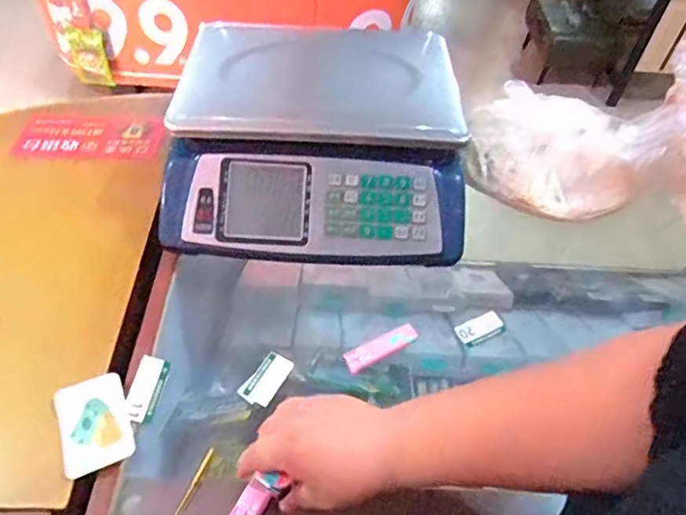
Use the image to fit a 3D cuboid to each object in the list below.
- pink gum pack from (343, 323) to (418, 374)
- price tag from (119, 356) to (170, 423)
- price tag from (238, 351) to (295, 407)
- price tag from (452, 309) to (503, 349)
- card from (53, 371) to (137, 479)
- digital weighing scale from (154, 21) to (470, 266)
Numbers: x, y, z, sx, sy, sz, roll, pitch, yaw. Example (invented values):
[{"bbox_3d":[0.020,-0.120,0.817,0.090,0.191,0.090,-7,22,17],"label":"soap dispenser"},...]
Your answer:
[{"bbox_3d":[0.040,0.094,0.577,0.080,0.014,0.023,-20,55,-19],"label":"pink gum pack"},{"bbox_3d":[-0.193,0.128,0.536,0.030,0.009,0.067,7,51,1],"label":"price tag"},{"bbox_3d":[-0.078,0.124,0.558,0.033,0.007,0.057,24,51,15],"label":"price tag"},{"bbox_3d":[0.154,0.079,0.611,0.055,0.007,0.030,-25,57,-22],"label":"price tag"},{"bbox_3d":[-0.229,0.152,0.503,0.059,0.008,0.086,-18,56,-19],"label":"card"},{"bbox_3d":[-0.027,-0.149,0.683,0.336,0.098,0.336,4,51,-1],"label":"digital weighing scale"}]

